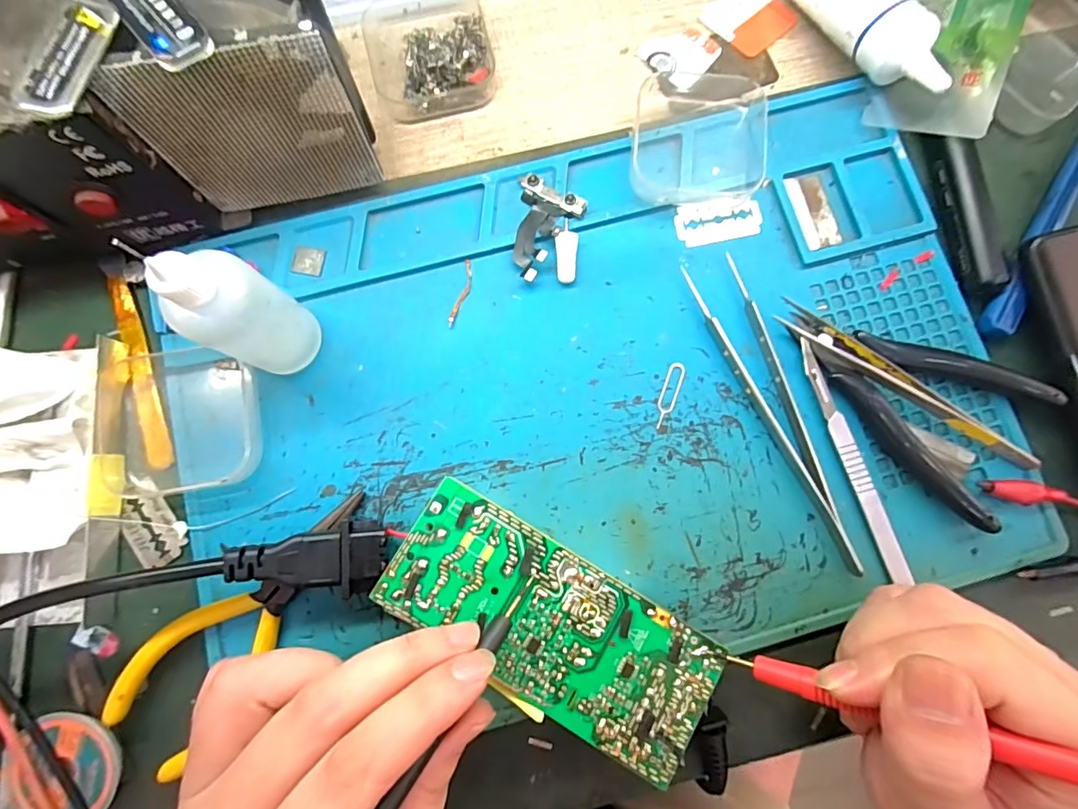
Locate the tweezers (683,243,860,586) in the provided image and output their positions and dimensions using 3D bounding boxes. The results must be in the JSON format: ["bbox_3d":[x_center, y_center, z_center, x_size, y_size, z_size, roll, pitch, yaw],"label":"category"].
[{"bbox_3d":[0.110,0.002,0.227,0.025,0.009,0.151,-22,82,-3],"label":"tweezers"}]

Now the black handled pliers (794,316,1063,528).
[{"bbox_3d":[0.170,-0.005,0.226,0.117,0.011,0.068,33,83,5],"label":"black handled pliers"}]

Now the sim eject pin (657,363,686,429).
[{"bbox_3d":[0.062,-0.004,0.233,0.008,0.004,0.033,20,83,4],"label":"sim eject pin"}]

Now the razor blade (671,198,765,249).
[{"bbox_3d":[0.090,-0.091,0.246,0.043,0.004,0.021,-6,82,-1],"label":"razor blade"}]

